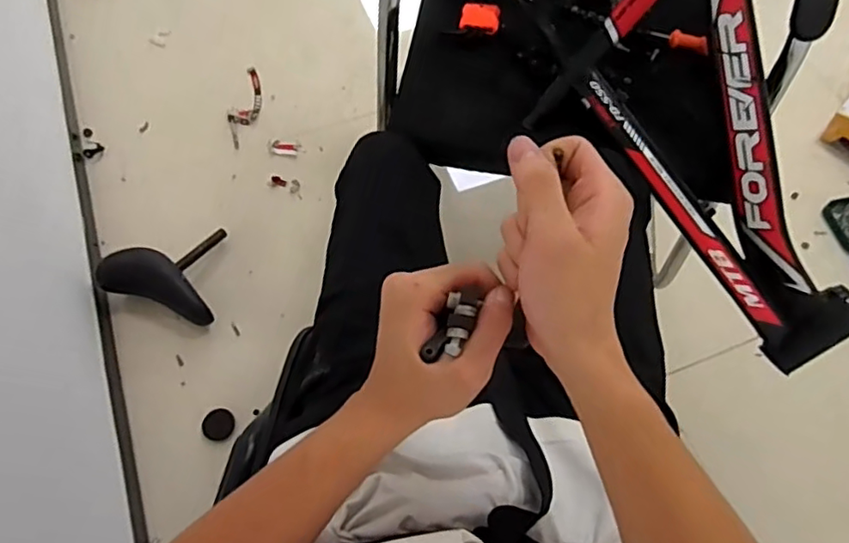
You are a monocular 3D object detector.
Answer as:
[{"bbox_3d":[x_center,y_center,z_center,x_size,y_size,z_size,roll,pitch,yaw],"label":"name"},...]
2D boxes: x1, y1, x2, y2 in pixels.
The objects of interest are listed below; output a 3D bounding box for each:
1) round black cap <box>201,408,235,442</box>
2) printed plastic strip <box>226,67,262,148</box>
[{"bbox_3d":[-0.362,0.271,1.058,0.054,0.016,0.056,1,63,-1],"label":"round black cap"},{"bbox_3d":[-0.411,-0.385,1.385,0.068,0.014,0.231,12,63,5],"label":"printed plastic strip"}]

